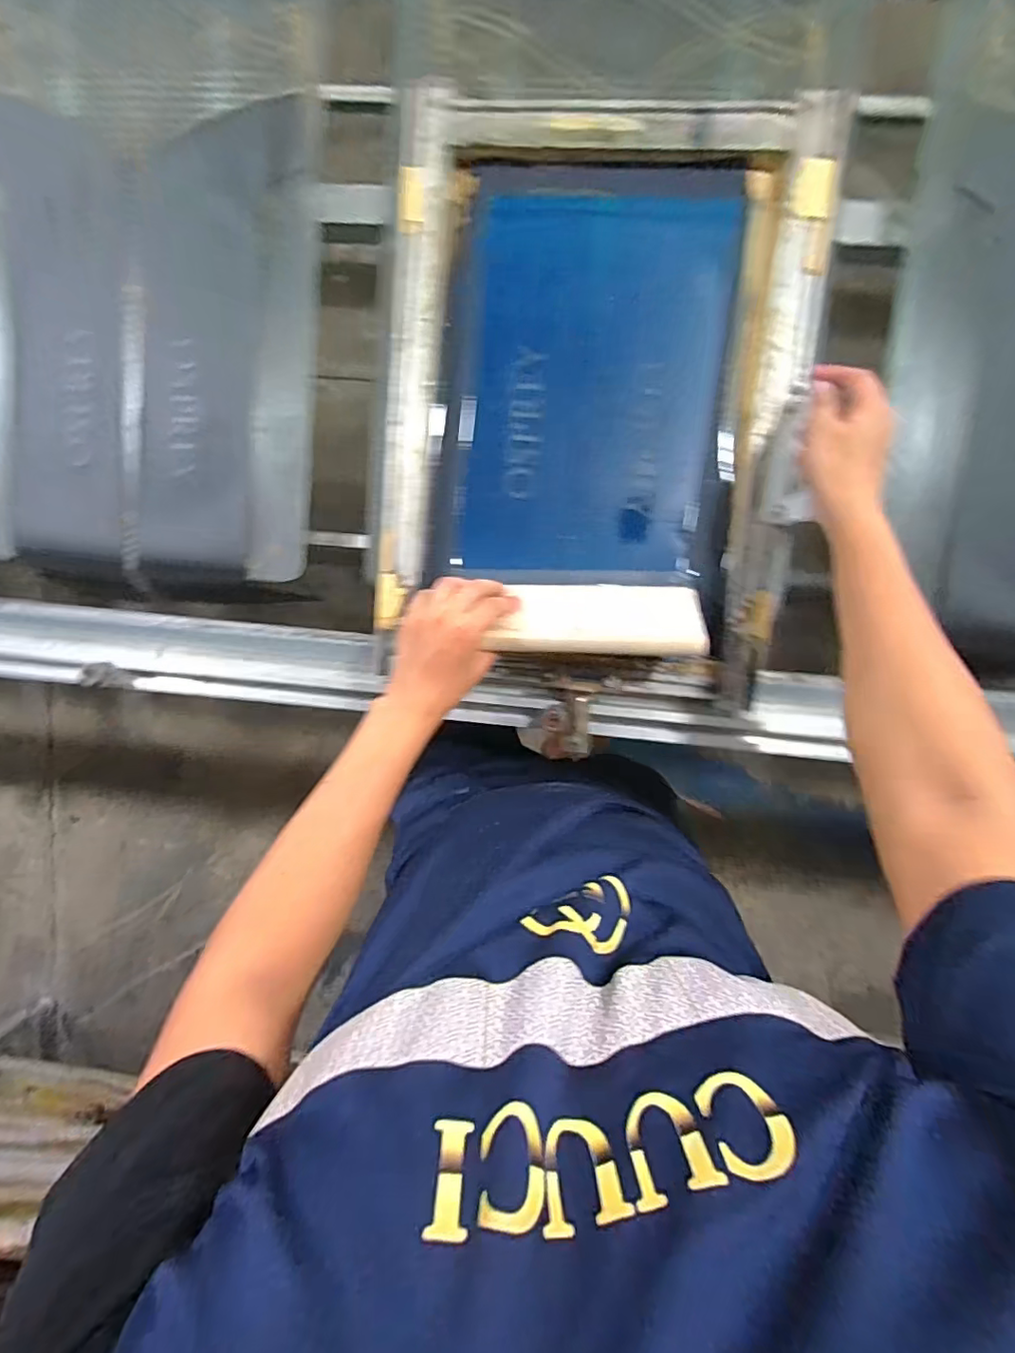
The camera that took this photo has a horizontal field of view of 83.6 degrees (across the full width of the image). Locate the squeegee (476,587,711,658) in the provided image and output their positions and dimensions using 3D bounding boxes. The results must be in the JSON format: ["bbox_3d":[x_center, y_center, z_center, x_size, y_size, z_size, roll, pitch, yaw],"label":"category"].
[{"bbox_3d":[0.086,-0.058,0.544,0.187,0.096,0.025,-1,139,5],"label":"squeegee"}]

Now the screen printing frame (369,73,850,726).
[{"bbox_3d":[0.081,-0.264,0.565,0.392,0.067,0.518,5,99,2],"label":"screen printing frame"}]

